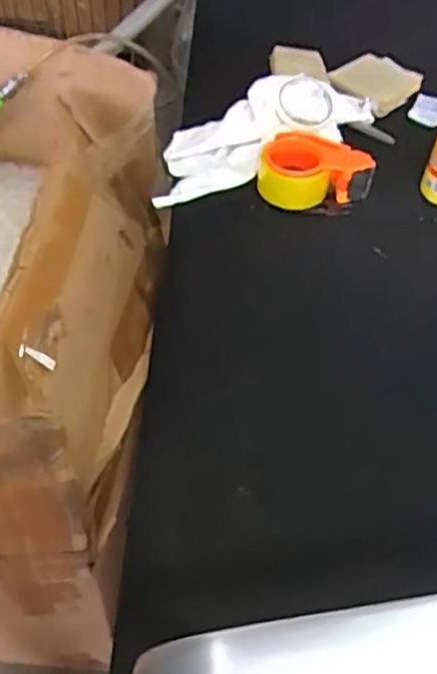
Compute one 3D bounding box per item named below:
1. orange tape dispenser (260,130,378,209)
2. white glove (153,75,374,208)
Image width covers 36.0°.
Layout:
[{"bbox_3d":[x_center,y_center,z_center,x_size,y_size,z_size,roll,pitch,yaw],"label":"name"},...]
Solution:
[{"bbox_3d":[0.133,-0.225,0.924,0.153,0.069,0.077,11,54,4],"label":"orange tape dispenser"},{"bbox_3d":[0.057,-0.305,0.987,0.369,0.067,0.128,-27,60,-22],"label":"white glove"}]

